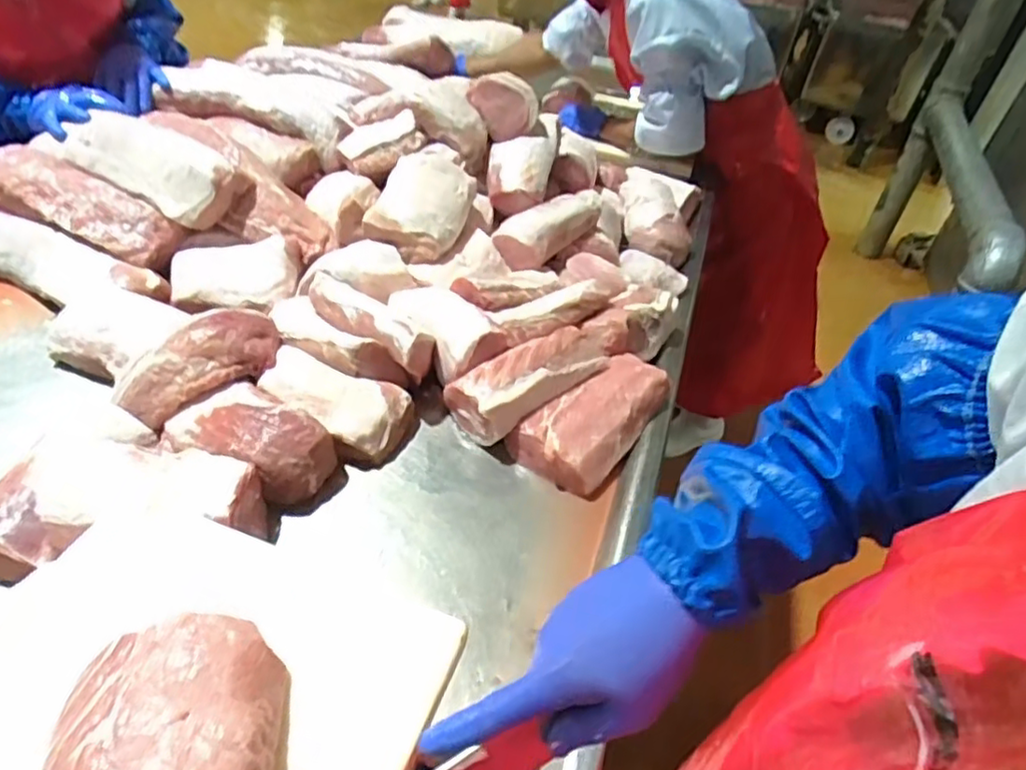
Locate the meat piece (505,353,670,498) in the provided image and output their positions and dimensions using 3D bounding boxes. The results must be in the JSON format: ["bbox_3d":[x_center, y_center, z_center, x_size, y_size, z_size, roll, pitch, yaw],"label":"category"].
[{"bbox_3d":[0.099,0.036,0.802,0.118,0.056,0.201,28,46,23],"label":"meat piece"}]

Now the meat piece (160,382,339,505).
[{"bbox_3d":[-0.289,0.056,0.709,0.174,0.060,0.095,18,43,13],"label":"meat piece"}]

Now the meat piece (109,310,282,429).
[{"bbox_3d":[-0.368,-0.031,0.744,0.188,0.059,0.105,-33,53,-18],"label":"meat piece"}]

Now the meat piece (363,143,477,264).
[{"bbox_3d":[-0.133,-0.286,0.979,0.130,0.080,0.202,13,42,7],"label":"meat piece"}]

